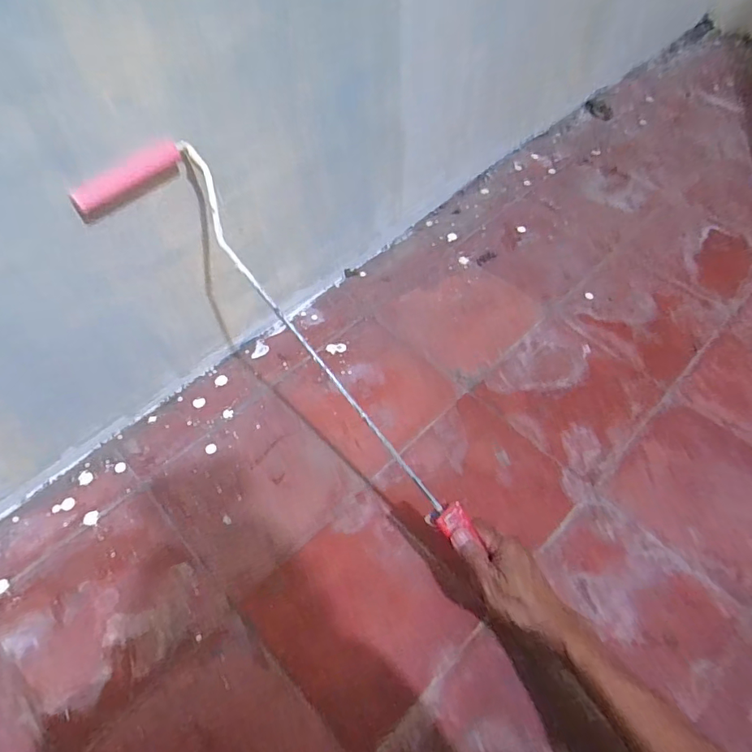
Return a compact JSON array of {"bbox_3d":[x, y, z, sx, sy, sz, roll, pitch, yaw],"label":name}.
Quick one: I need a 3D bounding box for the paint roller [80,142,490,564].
[{"bbox_3d":[-0.081,-0.022,0.486,0.116,0.037,0.477,-42,91,-24],"label":"paint roller"}]

